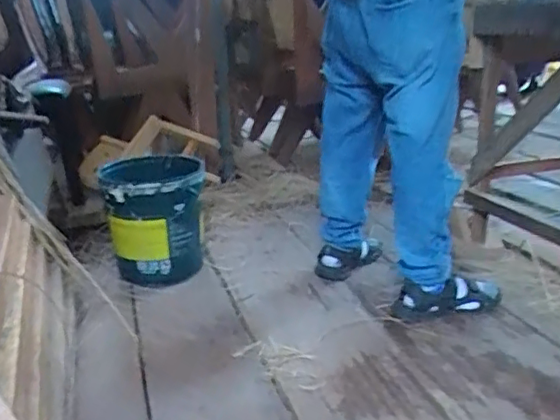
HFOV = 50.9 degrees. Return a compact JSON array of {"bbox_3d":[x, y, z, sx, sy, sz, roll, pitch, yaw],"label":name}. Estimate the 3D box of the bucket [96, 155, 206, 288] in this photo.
[{"bbox_3d":[-0.374,0.028,1.773,0.292,0.324,0.297,-5,18,-10],"label":"bucket"}]

